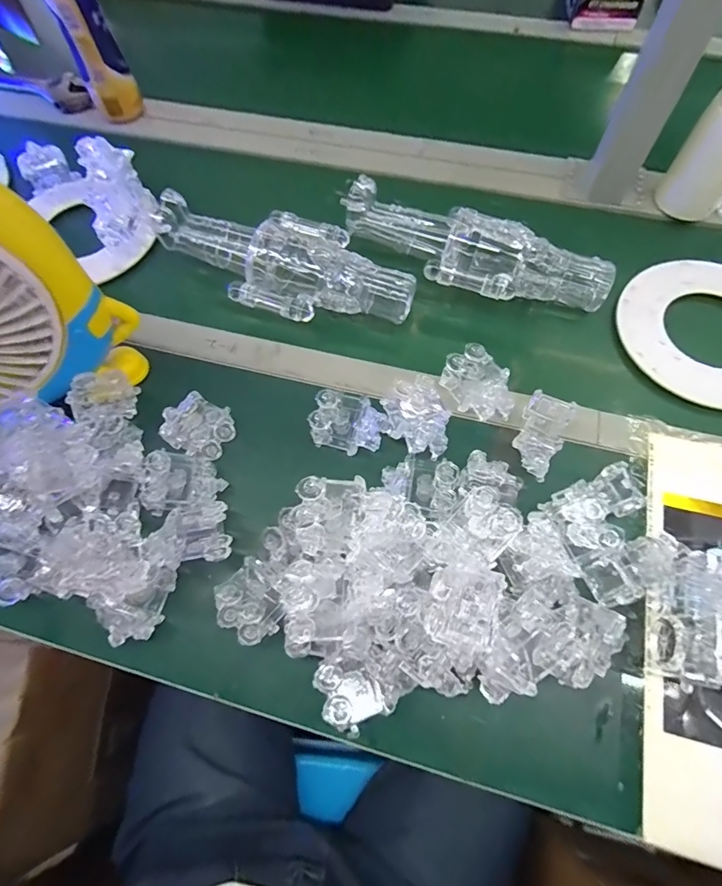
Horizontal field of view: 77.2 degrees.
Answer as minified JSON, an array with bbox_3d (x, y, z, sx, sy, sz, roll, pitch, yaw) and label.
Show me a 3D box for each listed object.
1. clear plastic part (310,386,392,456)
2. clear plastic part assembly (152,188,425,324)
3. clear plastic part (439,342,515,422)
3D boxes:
[{"bbox_3d":[-0.009,-0.021,0.440,0.071,0.031,0.053,12,68,7],"label":"clear plastic part"},{"bbox_3d":[-0.083,-0.208,0.515,0.294,0.069,0.126,21,69,10],"label":"clear plastic part assembly"},{"bbox_3d":[0.118,-0.057,0.451,0.049,0.035,0.074,-40,71,-14],"label":"clear plastic part"}]

